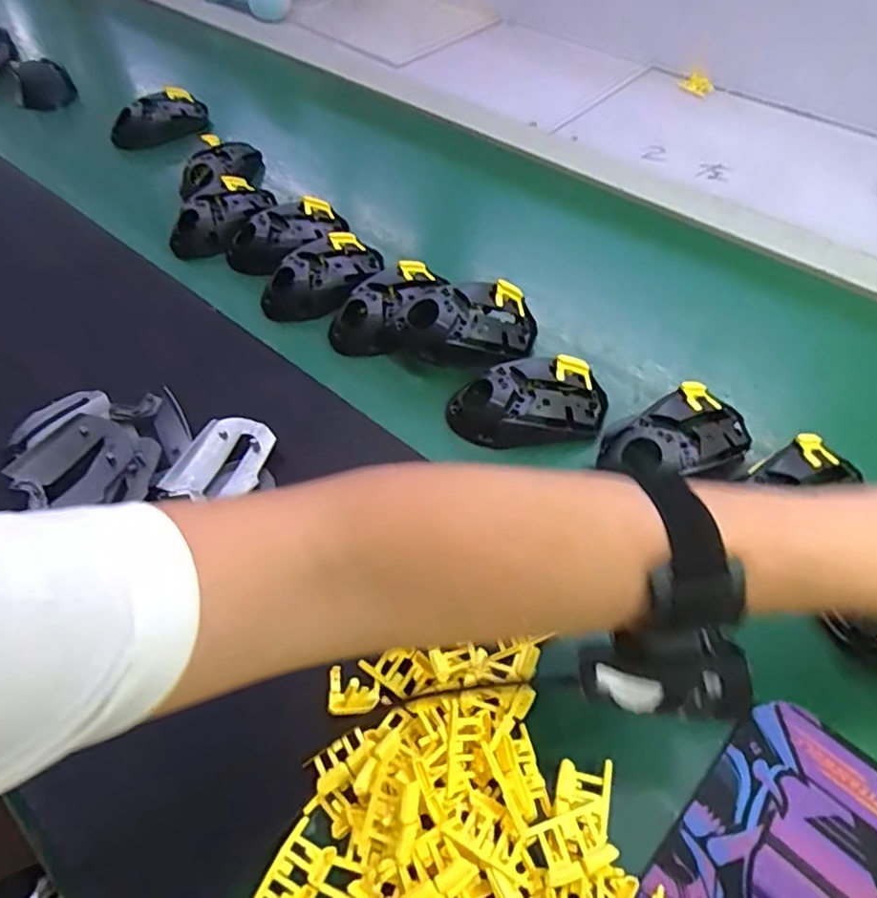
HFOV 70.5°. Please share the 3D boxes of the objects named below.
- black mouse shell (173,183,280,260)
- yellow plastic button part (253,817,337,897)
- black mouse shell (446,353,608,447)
[{"bbox_3d":[-0.213,-0.232,0.614,0.067,0.033,0.113,24,59,18],"label":"black mouse shell"},{"bbox_3d":[-0.070,0.210,0.305,0.026,0.004,0.041,24,60,19],"label":"yellow plastic button part"},{"bbox_3d":[0.069,-0.032,0.460,0.113,0.032,0.069,-16,56,-8],"label":"black mouse shell"}]

